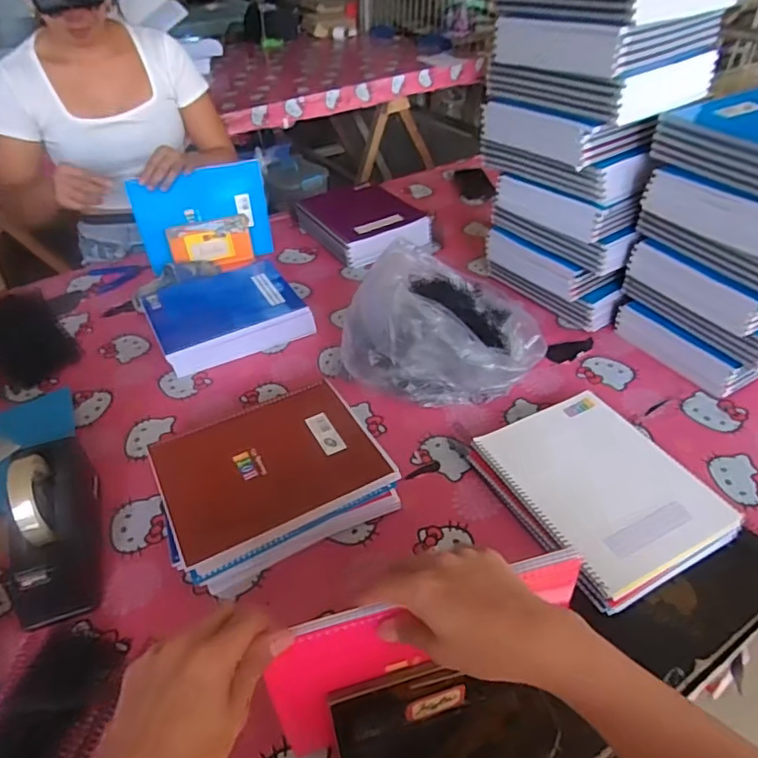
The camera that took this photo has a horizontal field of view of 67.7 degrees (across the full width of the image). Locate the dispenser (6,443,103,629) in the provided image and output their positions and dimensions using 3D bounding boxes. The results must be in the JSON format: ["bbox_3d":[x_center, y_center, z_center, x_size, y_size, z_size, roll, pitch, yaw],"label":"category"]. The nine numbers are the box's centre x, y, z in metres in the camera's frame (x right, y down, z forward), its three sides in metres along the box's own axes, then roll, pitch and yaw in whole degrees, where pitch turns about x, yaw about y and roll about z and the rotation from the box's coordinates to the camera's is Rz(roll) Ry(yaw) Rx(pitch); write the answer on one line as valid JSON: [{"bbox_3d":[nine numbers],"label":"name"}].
[{"bbox_3d":[-0.376,0.161,0.656,0.076,0.123,0.204,-14,41,-13],"label":"dispenser"}]

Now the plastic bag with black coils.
[{"bbox_3d":[0.100,-0.089,0.889,0.299,0.164,0.251,8,41,13],"label":"plastic bag with black coils"}]

